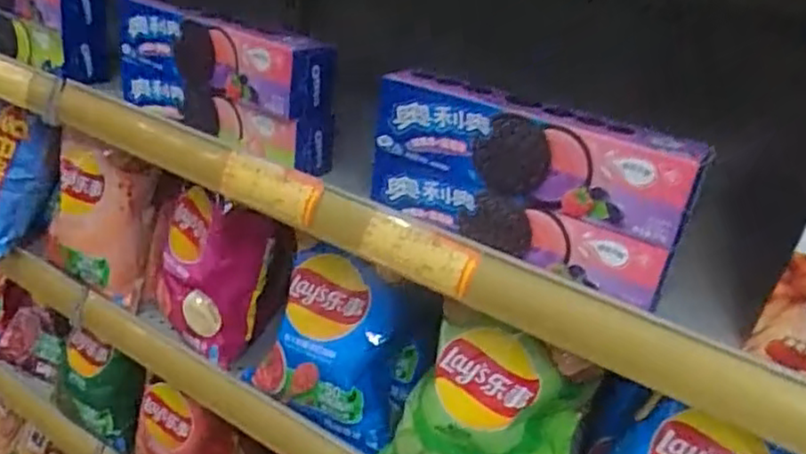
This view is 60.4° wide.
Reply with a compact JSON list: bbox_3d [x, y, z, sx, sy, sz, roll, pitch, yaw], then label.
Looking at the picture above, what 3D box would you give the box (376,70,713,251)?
[{"bbox_3d":[0.079,-0.048,0.440,0.203,0.060,0.034,21,30,24],"label":"box"}]

